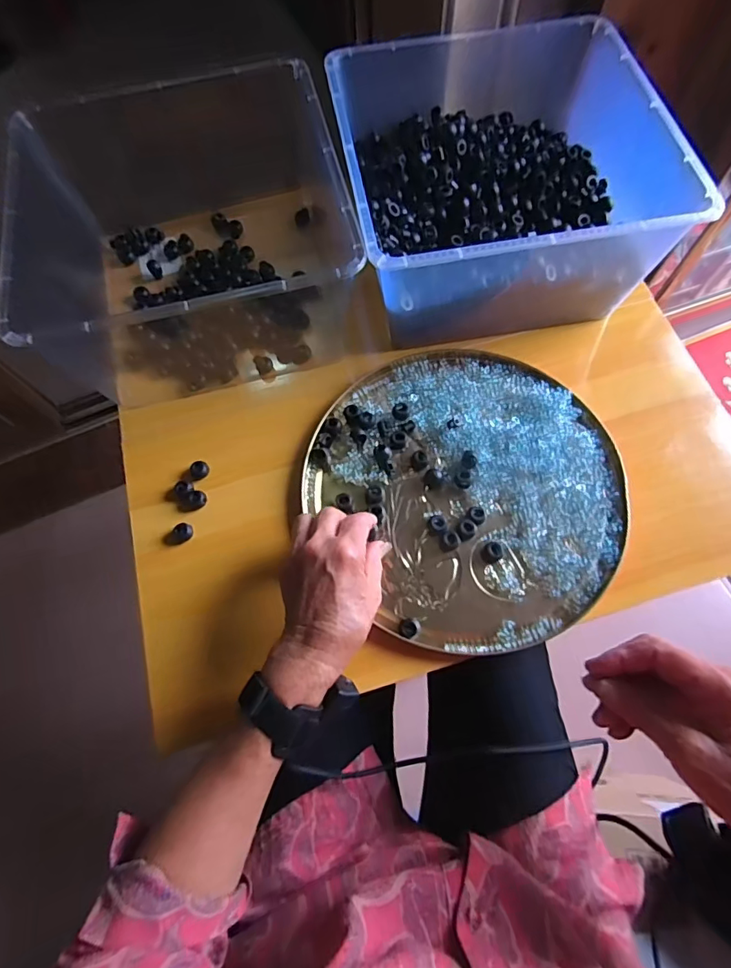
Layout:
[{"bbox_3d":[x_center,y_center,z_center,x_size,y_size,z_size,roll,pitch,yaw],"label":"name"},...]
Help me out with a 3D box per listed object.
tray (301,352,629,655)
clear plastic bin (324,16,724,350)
[{"bbox_3d":[0.098,-0.003,0.463,0.265,0.020,0.291,0,69,1],"label":"tray"},{"bbox_3d":[0.127,-0.327,0.515,0.295,0.131,0.334,-9,69,-2],"label":"clear plastic bin"}]

